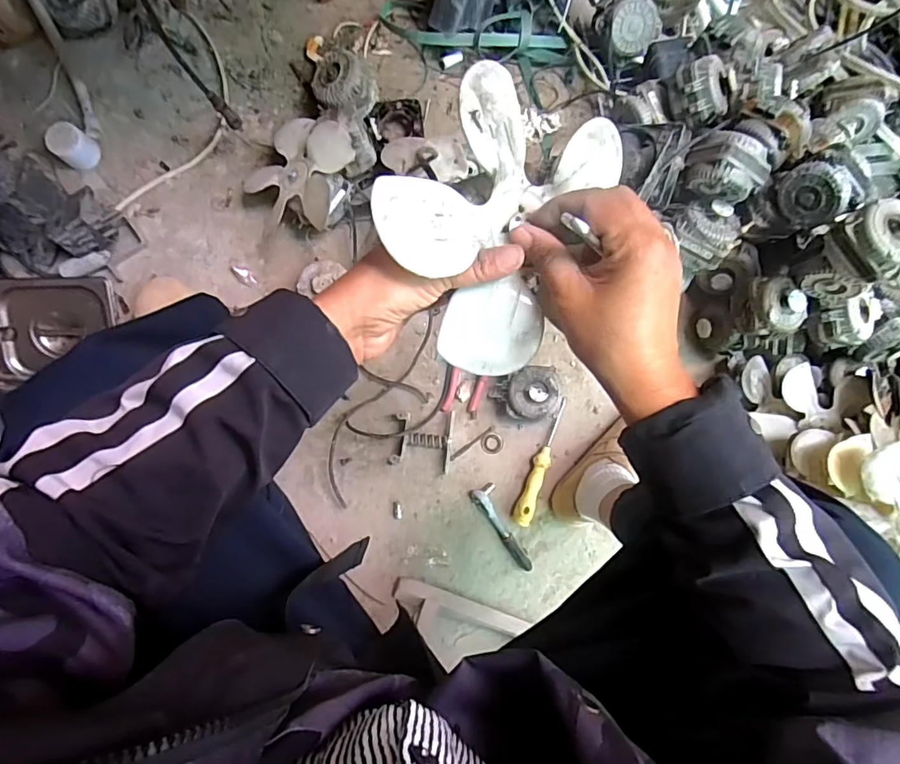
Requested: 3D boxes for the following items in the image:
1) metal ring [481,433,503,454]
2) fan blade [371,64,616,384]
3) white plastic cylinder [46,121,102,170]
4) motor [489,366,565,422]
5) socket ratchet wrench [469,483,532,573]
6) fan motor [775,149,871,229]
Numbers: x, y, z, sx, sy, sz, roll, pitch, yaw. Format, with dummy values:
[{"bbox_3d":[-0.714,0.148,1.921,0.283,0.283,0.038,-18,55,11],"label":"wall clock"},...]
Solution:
[{"bbox_3d":[0.067,0.098,0.804,0.035,0.004,0.033,0,87,-3],"label":"metal ring"},{"bbox_3d":[0.027,-0.104,0.319,0.127,0.056,0.179,26,86,-2],"label":"fan blade"},{"bbox_3d":[-0.559,-0.349,0.750,0.048,0.051,0.051,0,87,-3],"label":"white plastic cylinder"},{"bbox_3d":[0.115,0.016,0.772,0.098,0.075,0.082,4,87,-3],"label":"motor"},{"bbox_3d":[0.084,0.230,0.785,0.038,0.027,0.147,-29,89,-4],"label":"socket ratchet wrench"},{"bbox_3d":[0.468,-0.242,0.632,0.069,0.068,0.079,-26,89,-4],"label":"fan motor"}]

